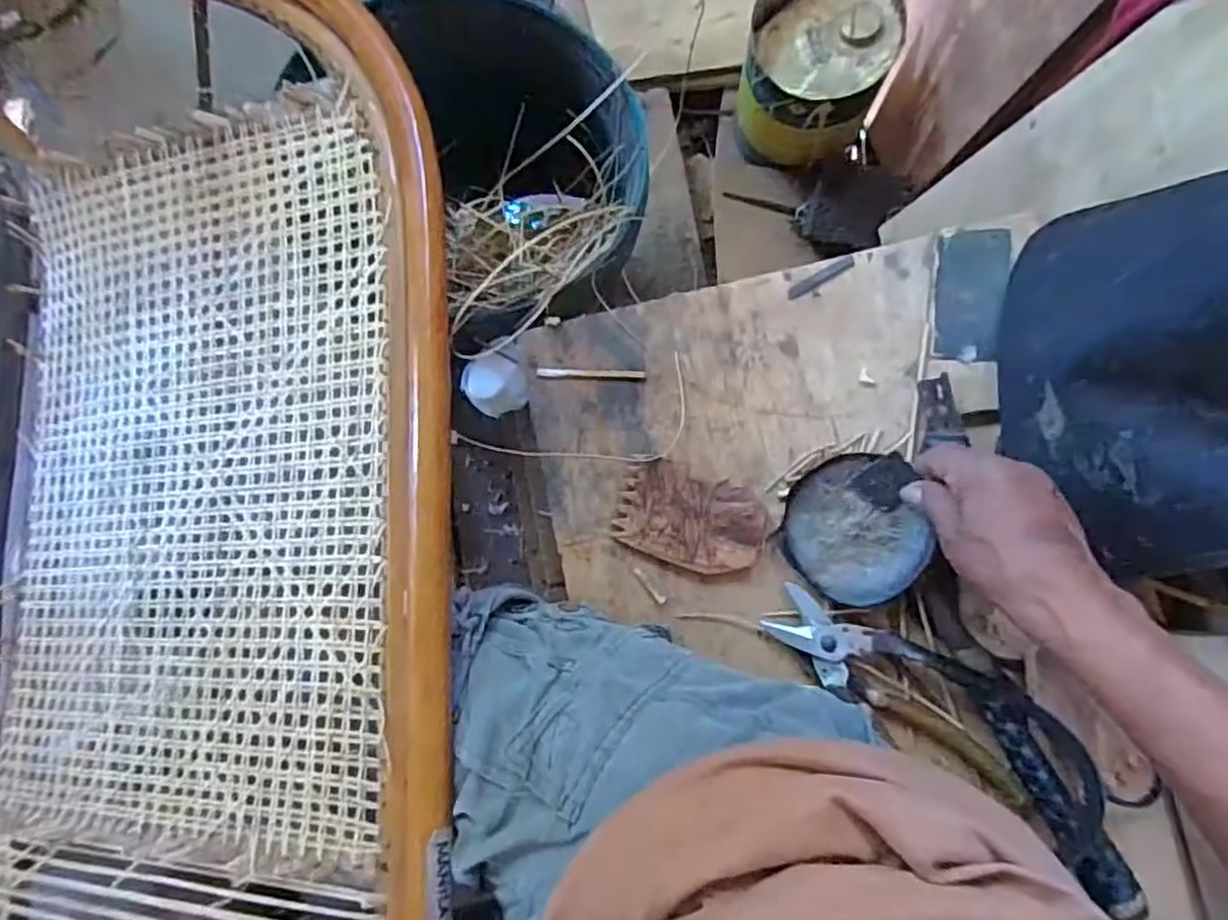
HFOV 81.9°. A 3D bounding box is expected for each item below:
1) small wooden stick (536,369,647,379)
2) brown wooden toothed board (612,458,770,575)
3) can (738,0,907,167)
[{"bbox_3d":[-0.018,-0.065,0.533,0.082,0.006,0.007,3,83,5],"label":"small wooden stick"},{"bbox_3d":[0.055,0.042,0.503,0.101,0.013,0.066,19,84,6],"label":"brown wooden toothed board"},{"bbox_3d":[0.233,-0.457,0.823,0.162,0.132,0.177,13,84,6],"label":"can"}]

